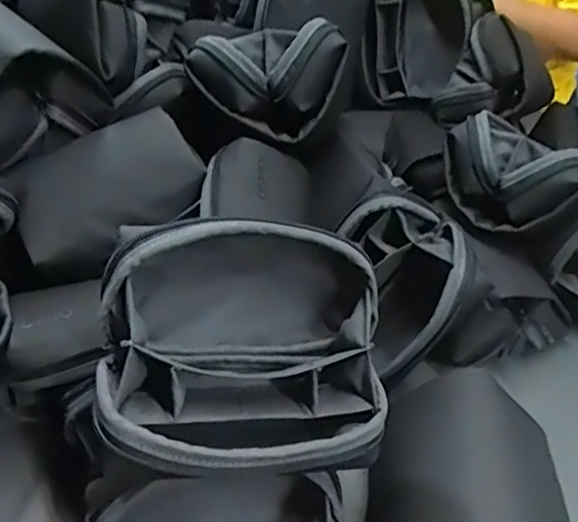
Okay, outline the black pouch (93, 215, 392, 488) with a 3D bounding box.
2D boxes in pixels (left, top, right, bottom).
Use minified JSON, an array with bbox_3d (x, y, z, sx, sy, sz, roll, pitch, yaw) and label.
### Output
[{"bbox_3d":[-0.026,0.045,0.349,0.163,0.101,0.131,-3,38,-2],"label":"black pouch"}]

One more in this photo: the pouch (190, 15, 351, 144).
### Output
[{"bbox_3d":[-0.013,-0.153,0.524,0.133,0.085,0.055,-6,21,12],"label":"pouch"}]

